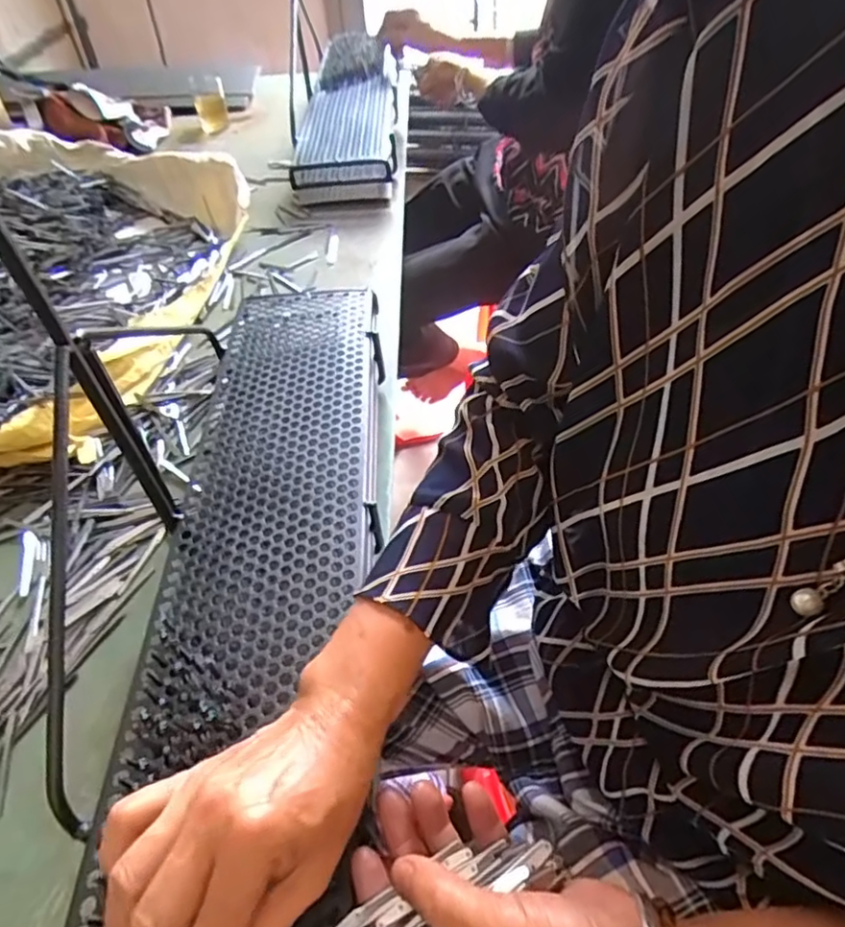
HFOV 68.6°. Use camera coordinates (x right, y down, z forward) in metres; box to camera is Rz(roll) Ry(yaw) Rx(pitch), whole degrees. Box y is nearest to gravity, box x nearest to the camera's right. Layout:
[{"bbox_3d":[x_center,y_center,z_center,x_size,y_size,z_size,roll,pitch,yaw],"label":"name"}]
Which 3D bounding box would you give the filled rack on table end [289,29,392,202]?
[{"bbox_3d":[-0.128,-0.632,1.097,0.147,0.084,0.559,-4,48,2],"label":"filled rack on table end"}]

